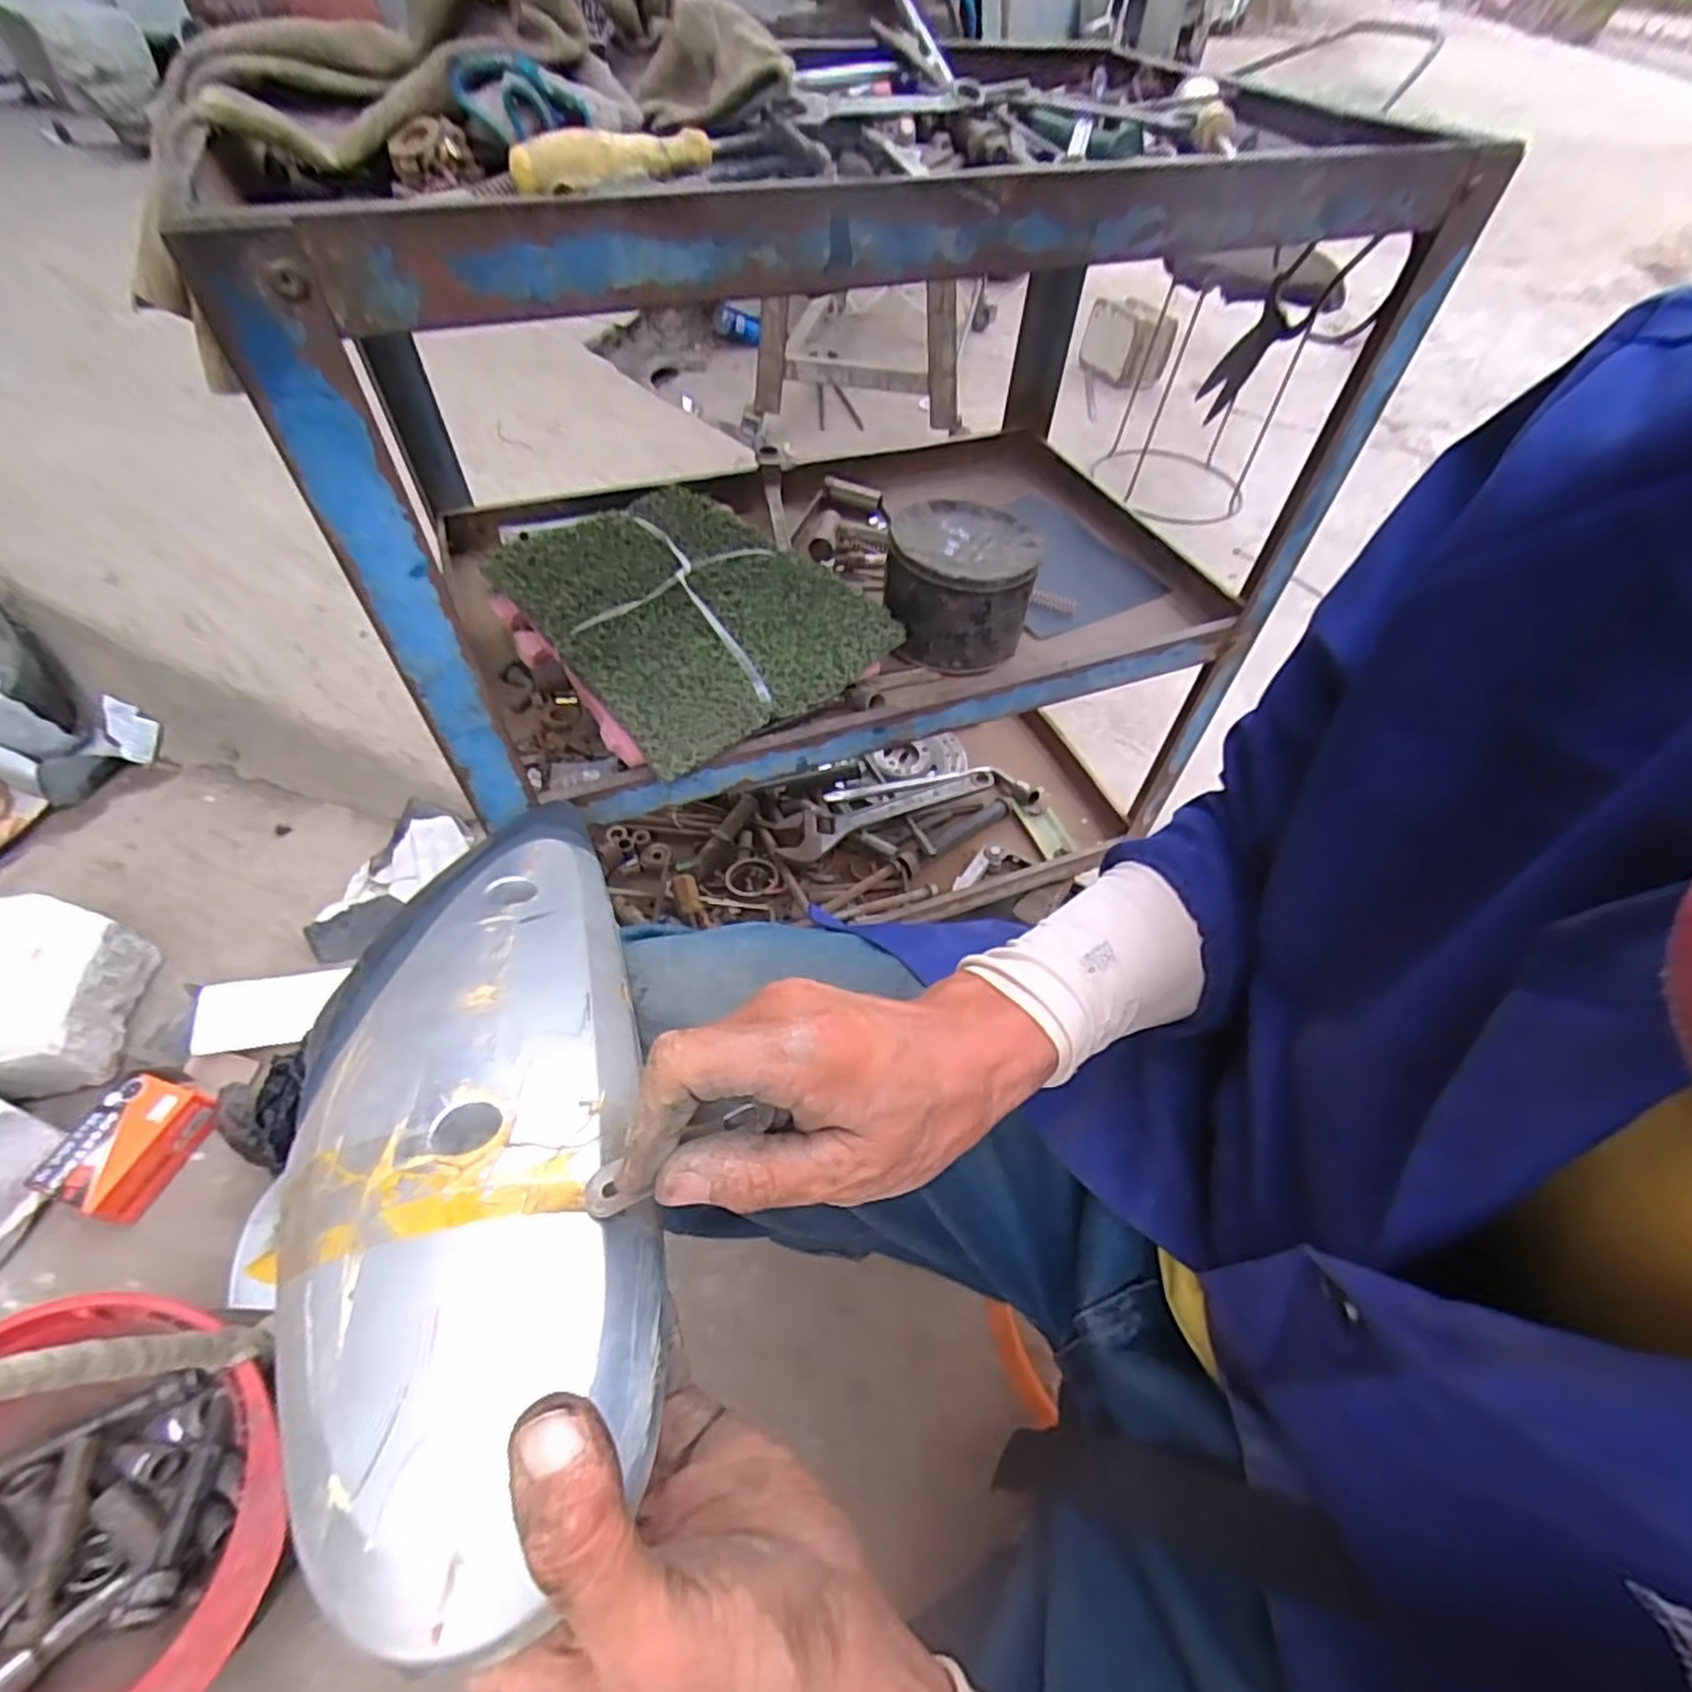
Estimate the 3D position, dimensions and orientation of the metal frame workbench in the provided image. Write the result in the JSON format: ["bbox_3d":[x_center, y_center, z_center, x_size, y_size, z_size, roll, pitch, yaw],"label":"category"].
[{"bbox_3d":[-0.006,-0.233,0.689,0.656,0.624,0.420,-17,53,-16],"label":"metal frame workbench"}]

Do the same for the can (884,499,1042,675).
[{"bbox_3d":[0.097,-0.224,0.645,0.118,0.092,0.118,1,50,-1],"label":"can"}]

